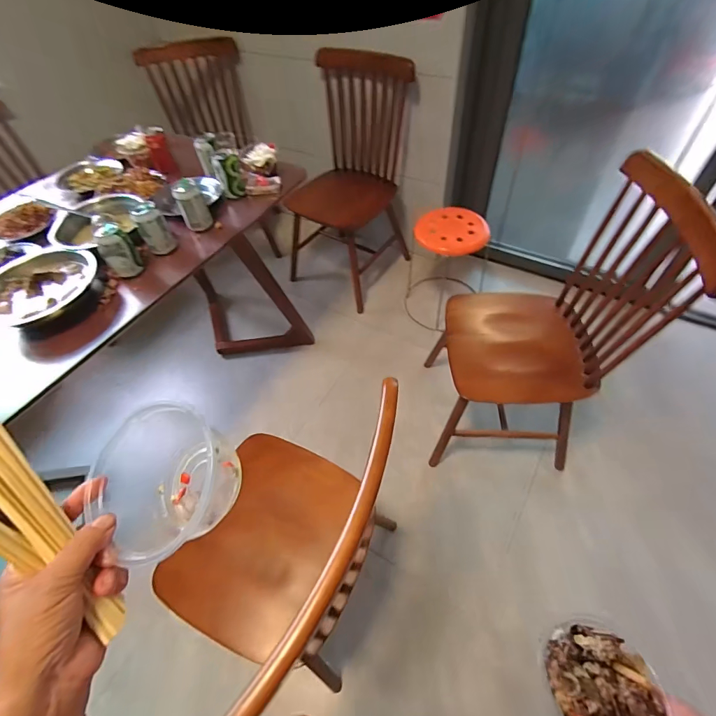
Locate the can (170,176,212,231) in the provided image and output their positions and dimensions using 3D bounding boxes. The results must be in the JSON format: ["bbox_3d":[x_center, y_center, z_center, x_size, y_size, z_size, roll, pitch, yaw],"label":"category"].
[{"bbox_3d":[-0.422,-0.389,0.992,0.066,0.103,0.068,-26,55,-16],"label":"can"}]

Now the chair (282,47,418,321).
[{"bbox_3d":[-0.051,-0.747,1.661,0.446,0.773,0.463,27,59,22],"label":"chair"}]

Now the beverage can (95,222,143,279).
[{"bbox_3d":[-0.544,-0.244,0.888,0.067,0.119,0.054,-29,56,-17],"label":"beverage can"}]

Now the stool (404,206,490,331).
[{"bbox_3d":[0.342,-0.385,1.660,0.328,0.409,0.332,-2,54,3],"label":"stool"}]

